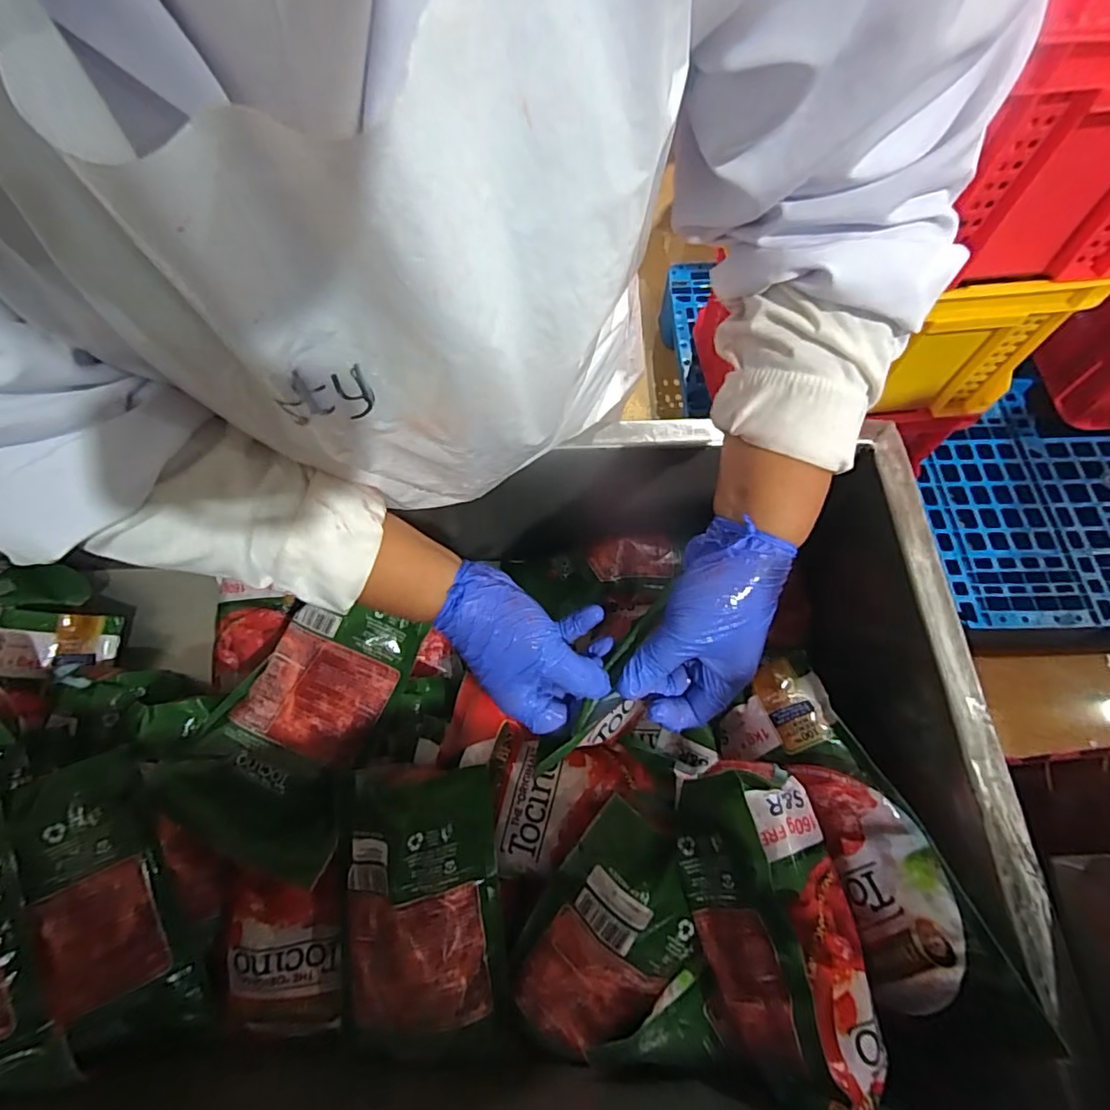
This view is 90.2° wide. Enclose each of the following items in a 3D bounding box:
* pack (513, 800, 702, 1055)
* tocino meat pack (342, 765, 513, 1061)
[{"bbox_3d":[0.035,0.293,0.421,0.110,0.027,0.177,37,94,22],"label":"pack"},{"bbox_3d":[-0.111,0.278,0.440,0.130,0.044,0.207,-7,85,-2],"label":"tocino meat pack"}]

